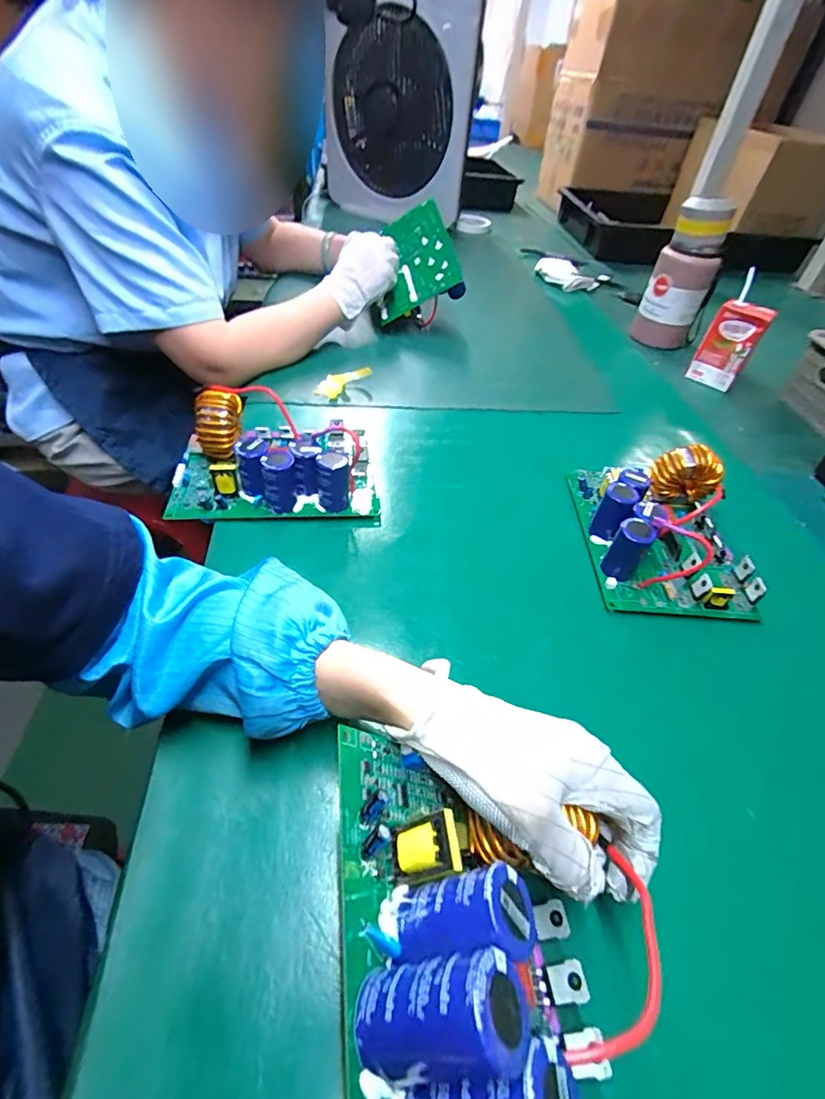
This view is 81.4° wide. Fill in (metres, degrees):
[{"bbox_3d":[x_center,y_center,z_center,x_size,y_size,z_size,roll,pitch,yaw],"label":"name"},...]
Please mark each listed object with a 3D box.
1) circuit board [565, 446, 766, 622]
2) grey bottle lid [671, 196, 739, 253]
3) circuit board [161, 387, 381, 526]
[{"bbox_3d":[0.237,-0.028,0.455,0.130,0.064,0.189,4,46,-2],"label":"circuit board"},{"bbox_3d":[0.428,-0.481,0.707,0.074,0.067,0.078,23,48,15],"label":"grey bottle lid"},{"bbox_3d":[-0.133,-0.090,0.467,0.195,0.068,0.112,-1,47,-6],"label":"circuit board"}]

